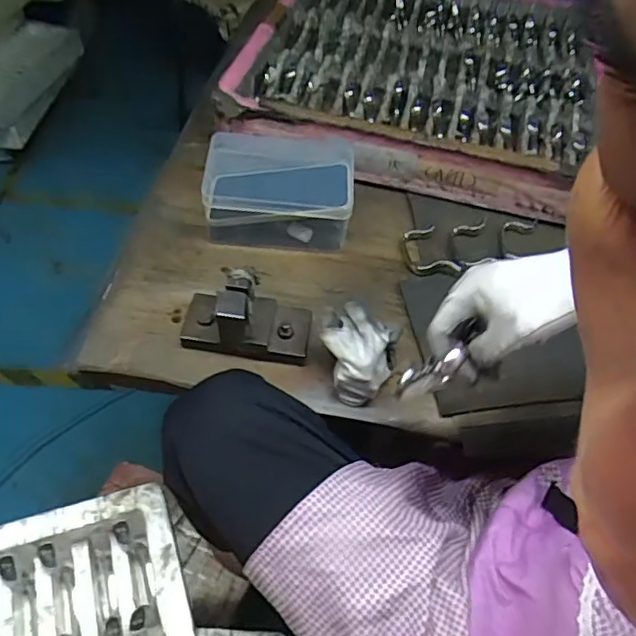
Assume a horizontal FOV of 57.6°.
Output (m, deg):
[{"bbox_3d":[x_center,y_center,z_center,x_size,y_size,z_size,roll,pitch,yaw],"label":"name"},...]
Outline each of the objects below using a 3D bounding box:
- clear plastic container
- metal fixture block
[{"bbox_3d":[-0.049,-0.167,0.737,0.180,0.070,0.150,3,51,-4],"label":"clear plastic container"},{"bbox_3d":[-0.073,-0.004,0.597,0.128,0.069,0.064,5,51,-2],"label":"metal fixture block"}]

